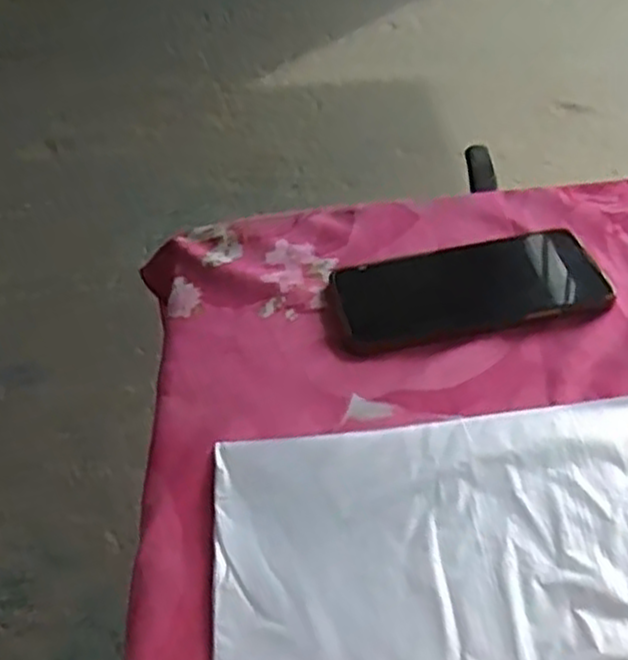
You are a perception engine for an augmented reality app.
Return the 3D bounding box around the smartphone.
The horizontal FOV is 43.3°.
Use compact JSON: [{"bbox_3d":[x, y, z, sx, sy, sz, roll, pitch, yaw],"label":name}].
[{"bbox_3d":[0.095,-0.026,0.495,0.160,0.011,0.079,-10,44,-3],"label":"smartphone"}]

